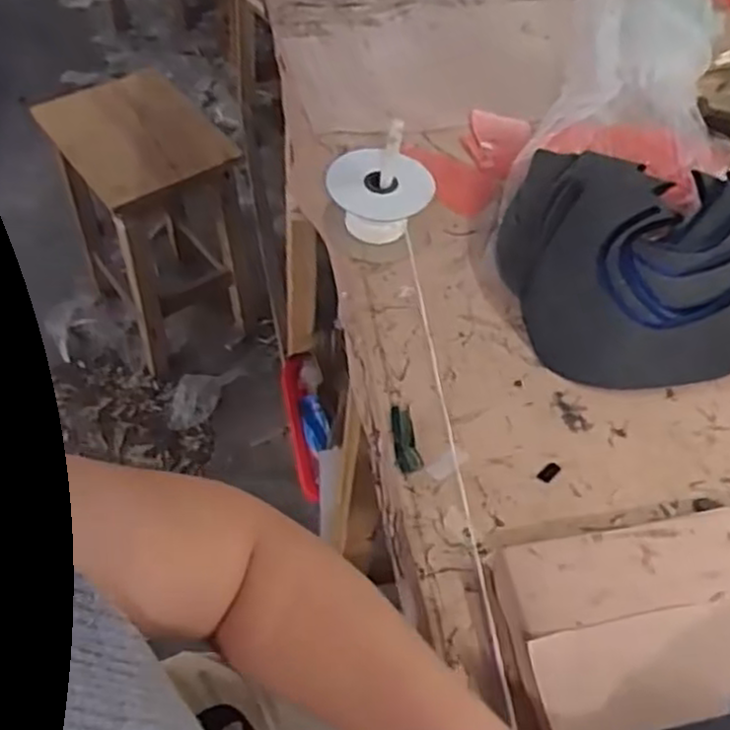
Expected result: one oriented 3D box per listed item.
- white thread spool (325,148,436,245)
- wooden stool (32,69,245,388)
[{"bbox_3d":[0.013,-0.147,0.668,0.091,0.057,0.074,10,53,5],"label":"white thread spool"},{"bbox_3d":[-0.399,-0.265,1.424,0.243,0.438,0.353,-27,58,-23],"label":"wooden stool"}]

